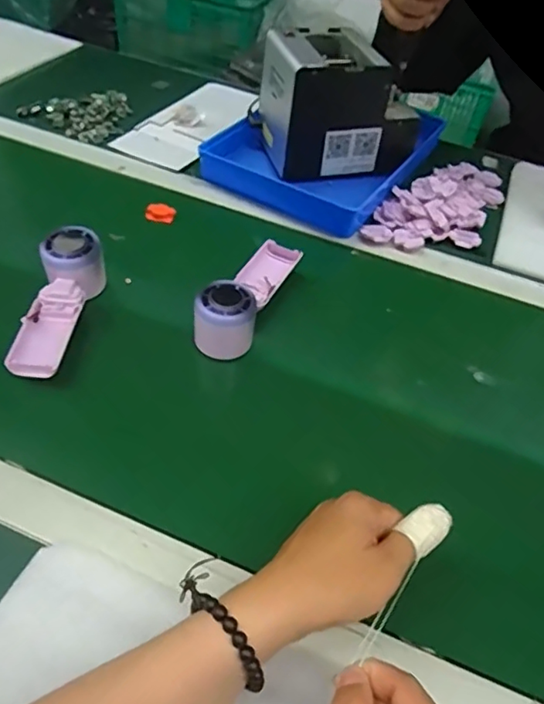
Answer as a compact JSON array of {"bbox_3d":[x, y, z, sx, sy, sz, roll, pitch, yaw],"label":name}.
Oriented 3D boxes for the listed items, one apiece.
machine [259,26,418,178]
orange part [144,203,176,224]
[{"bbox_3d":[0.081,-0.316,0.763,0.173,0.154,0.150,-14,51,-20],"label":"machine"},{"bbox_3d":[-0.134,-0.167,0.692,0.034,0.013,0.026,0,47,-8],"label":"orange part"}]

